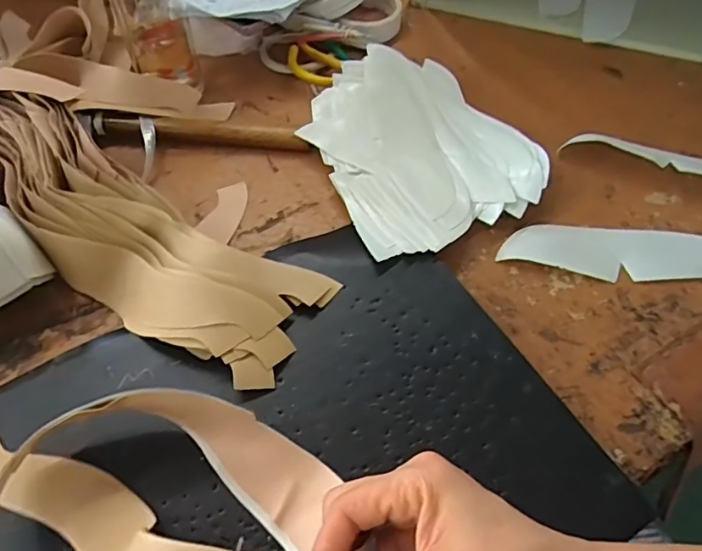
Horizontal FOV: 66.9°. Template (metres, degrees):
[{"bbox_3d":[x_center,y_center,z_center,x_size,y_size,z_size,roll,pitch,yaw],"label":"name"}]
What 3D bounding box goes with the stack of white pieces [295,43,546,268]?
[{"bbox_3d":[0.065,-0.135,0.532,0.195,0.029,0.244,-20,59,-15],"label":"stack of white pieces"}]

